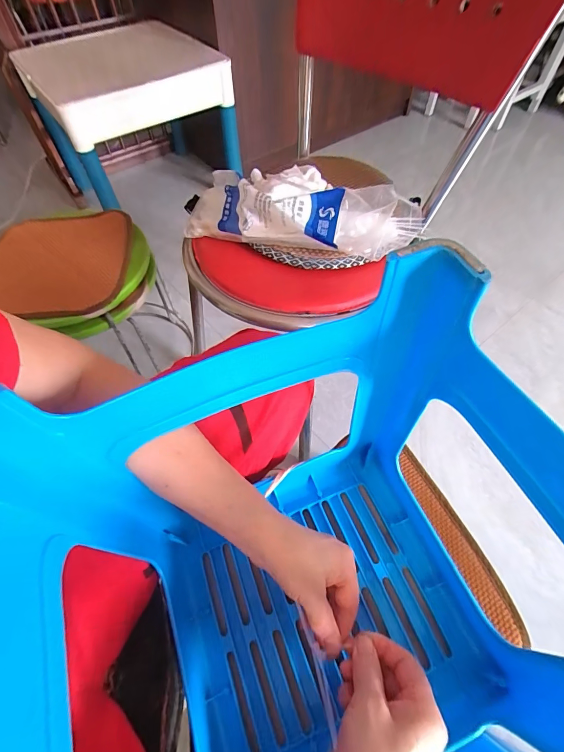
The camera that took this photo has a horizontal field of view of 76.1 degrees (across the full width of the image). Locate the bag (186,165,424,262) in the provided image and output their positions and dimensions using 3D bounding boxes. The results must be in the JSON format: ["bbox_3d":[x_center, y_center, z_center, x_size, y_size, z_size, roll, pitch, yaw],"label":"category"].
[{"bbox_3d":[0.025,-0.256,0.549,0.346,0.076,0.136,20,60,14],"label":"bag"}]

